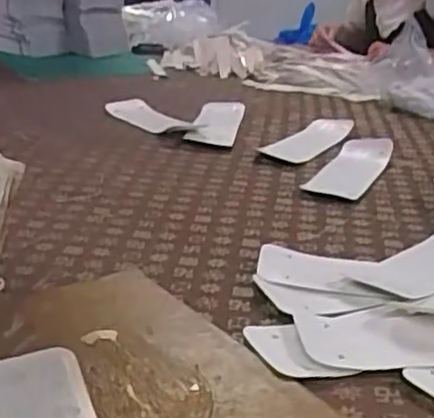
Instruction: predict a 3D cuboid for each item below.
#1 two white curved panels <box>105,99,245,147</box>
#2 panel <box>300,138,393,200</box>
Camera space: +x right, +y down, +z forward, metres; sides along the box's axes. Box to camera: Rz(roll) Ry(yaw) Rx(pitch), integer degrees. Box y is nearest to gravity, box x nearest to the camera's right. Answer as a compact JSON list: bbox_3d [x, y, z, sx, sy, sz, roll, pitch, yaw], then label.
[{"bbox_3d":[-0.089,-0.167,1.363,0.262,0.029,0.240,5,21,6],"label":"two white curved panels"},{"bbox_3d":[0.215,-0.071,1.165,0.089,0.025,0.282,12,23,22],"label":"panel"}]

